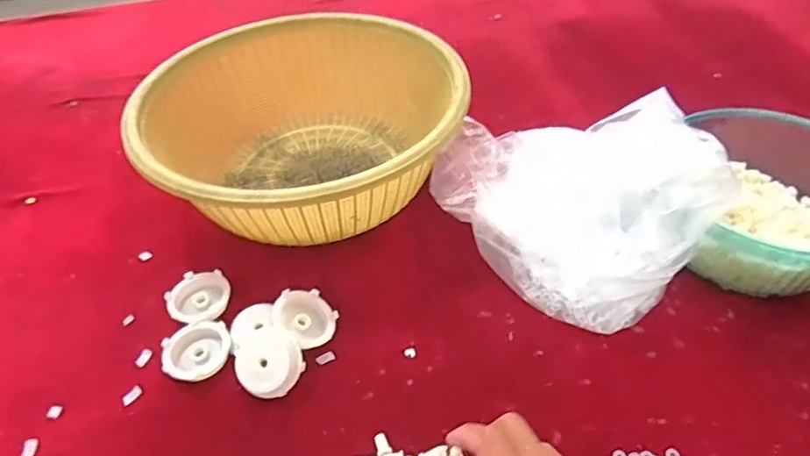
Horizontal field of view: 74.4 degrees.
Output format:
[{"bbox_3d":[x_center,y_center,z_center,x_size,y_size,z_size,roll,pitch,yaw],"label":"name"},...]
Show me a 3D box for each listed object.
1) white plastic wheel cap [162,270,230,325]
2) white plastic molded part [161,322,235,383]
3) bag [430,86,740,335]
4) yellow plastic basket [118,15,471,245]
[{"bbox_3d":[-0.205,0.072,0.534,0.061,0.018,0.060,-2,46,2],"label":"white plastic wheel cap"},{"bbox_3d":[-0.191,0.115,0.493,0.060,0.014,0.055,-2,46,2],"label":"white plastic molded part"},{"bbox_3d":[0.160,-0.048,0.534,0.274,0.151,0.193,33,56,30],"label":"bag"},{"bbox_3d":[-0.118,-0.111,0.627,0.343,0.130,0.339,-2,46,2],"label":"yellow plastic basket"}]

